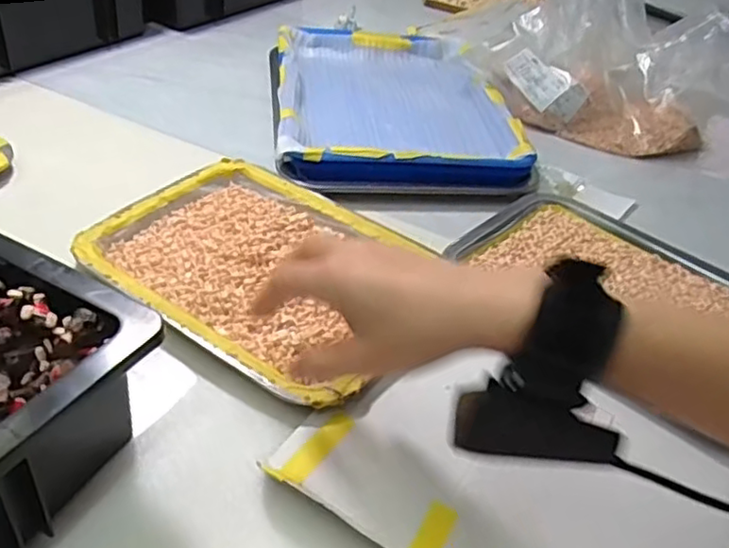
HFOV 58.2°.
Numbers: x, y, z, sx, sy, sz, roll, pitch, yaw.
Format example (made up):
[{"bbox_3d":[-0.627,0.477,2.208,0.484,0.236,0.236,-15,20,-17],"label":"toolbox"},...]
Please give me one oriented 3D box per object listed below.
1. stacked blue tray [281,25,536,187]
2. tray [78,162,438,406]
[{"bbox_3d":[0.029,-0.202,0.742,0.243,0.033,0.332,0,39,-8],"label":"stacked blue tray"},{"bbox_3d":[-0.079,-0.011,0.512,0.250,0.019,0.196,26,43,21],"label":"tray"}]

